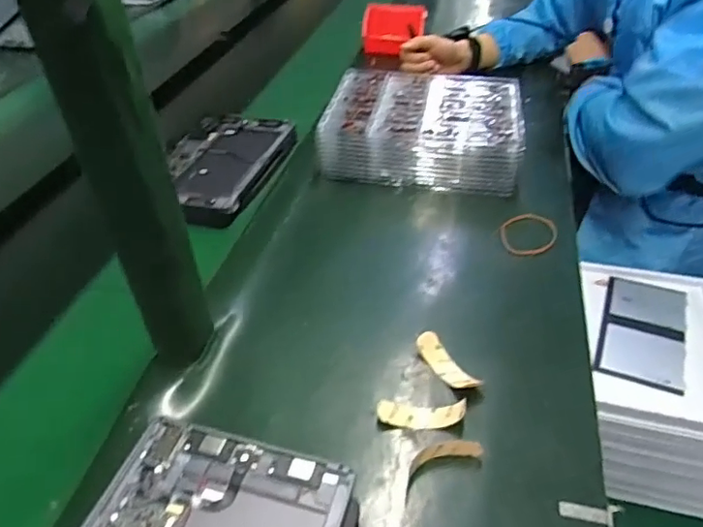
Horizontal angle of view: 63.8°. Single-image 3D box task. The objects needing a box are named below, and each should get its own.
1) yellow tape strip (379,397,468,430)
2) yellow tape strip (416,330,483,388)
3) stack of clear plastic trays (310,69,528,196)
[{"bbox_3d":[0.059,0.127,0.471,0.072,0.019,0.019,-1,38,4],"label":"yellow tape strip"},{"bbox_3d":[0.088,0.092,0.511,0.024,0.022,0.072,-24,42,-24],"label":"yellow tape strip"},{"bbox_3d":[0.102,-0.194,0.801,0.258,0.076,0.213,5,39,11],"label":"stack of clear plastic trays"}]

